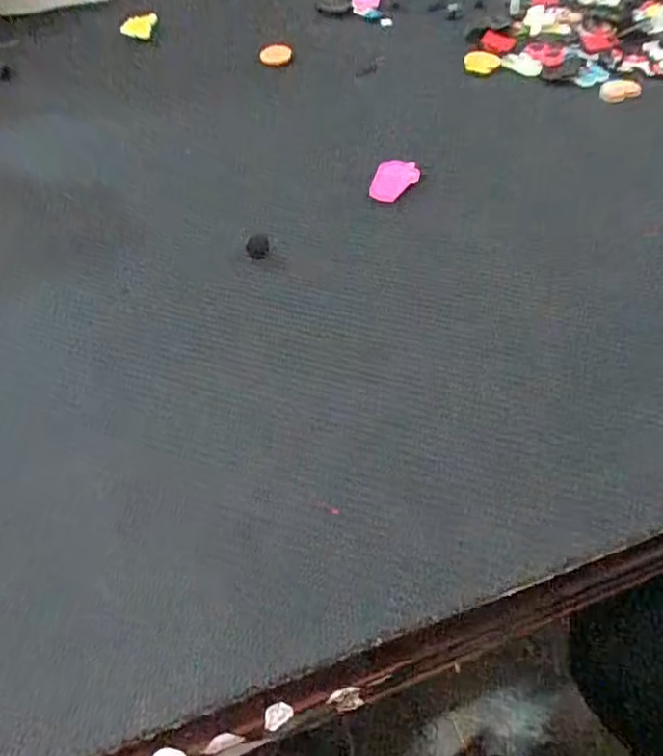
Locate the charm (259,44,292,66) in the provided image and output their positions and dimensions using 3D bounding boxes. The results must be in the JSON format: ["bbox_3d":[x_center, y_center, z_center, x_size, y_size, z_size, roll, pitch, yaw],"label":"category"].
[{"bbox_3d":[-0.040,-0.232,0.404,0.023,0.008,0.017,-4,54,1],"label":"charm"}]

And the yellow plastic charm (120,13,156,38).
[{"bbox_3d":[-0.147,-0.270,0.434,0.029,0.009,0.017,-17,55,-8],"label":"yellow plastic charm"}]

